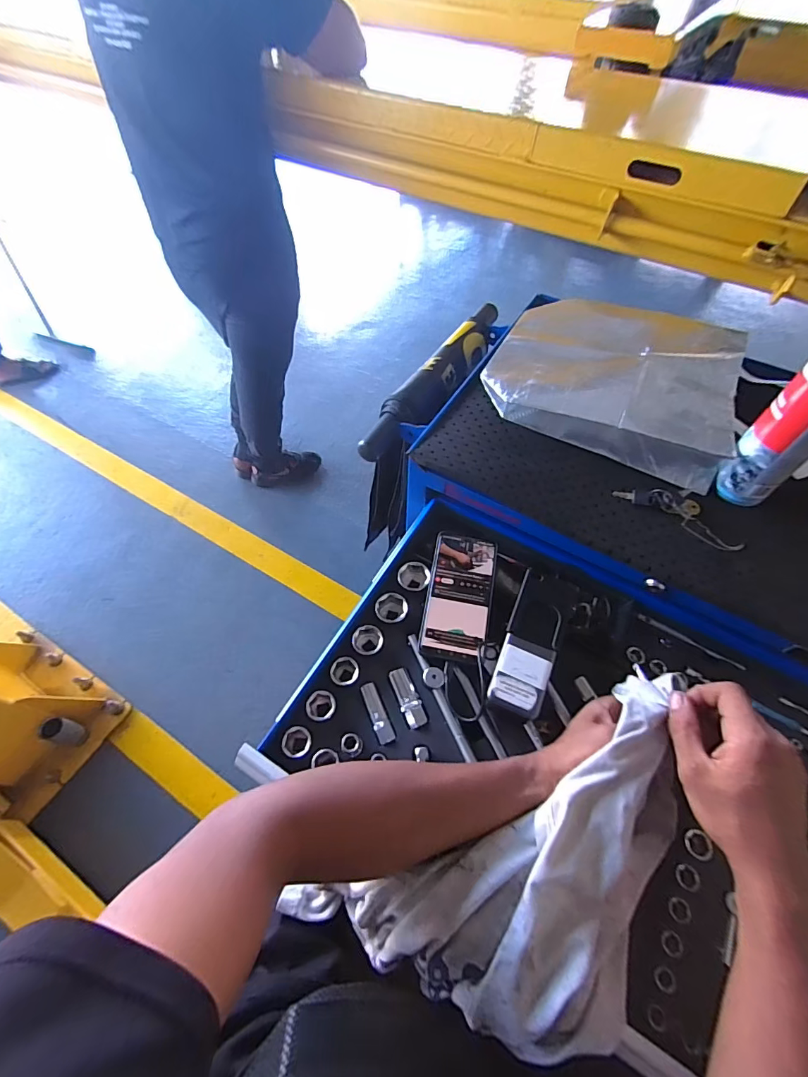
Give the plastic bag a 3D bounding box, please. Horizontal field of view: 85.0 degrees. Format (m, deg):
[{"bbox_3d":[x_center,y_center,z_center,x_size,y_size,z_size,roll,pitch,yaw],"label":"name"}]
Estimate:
[{"bbox_3d":[0.303,-0.253,0.640,0.329,0.062,0.318,25,60,14],"label":"plastic bag"}]

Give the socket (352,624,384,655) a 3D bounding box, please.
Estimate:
[{"bbox_3d":[-0.043,0.122,0.525,0.035,0.031,0.033,1,57,-1],"label":"socket"}]

